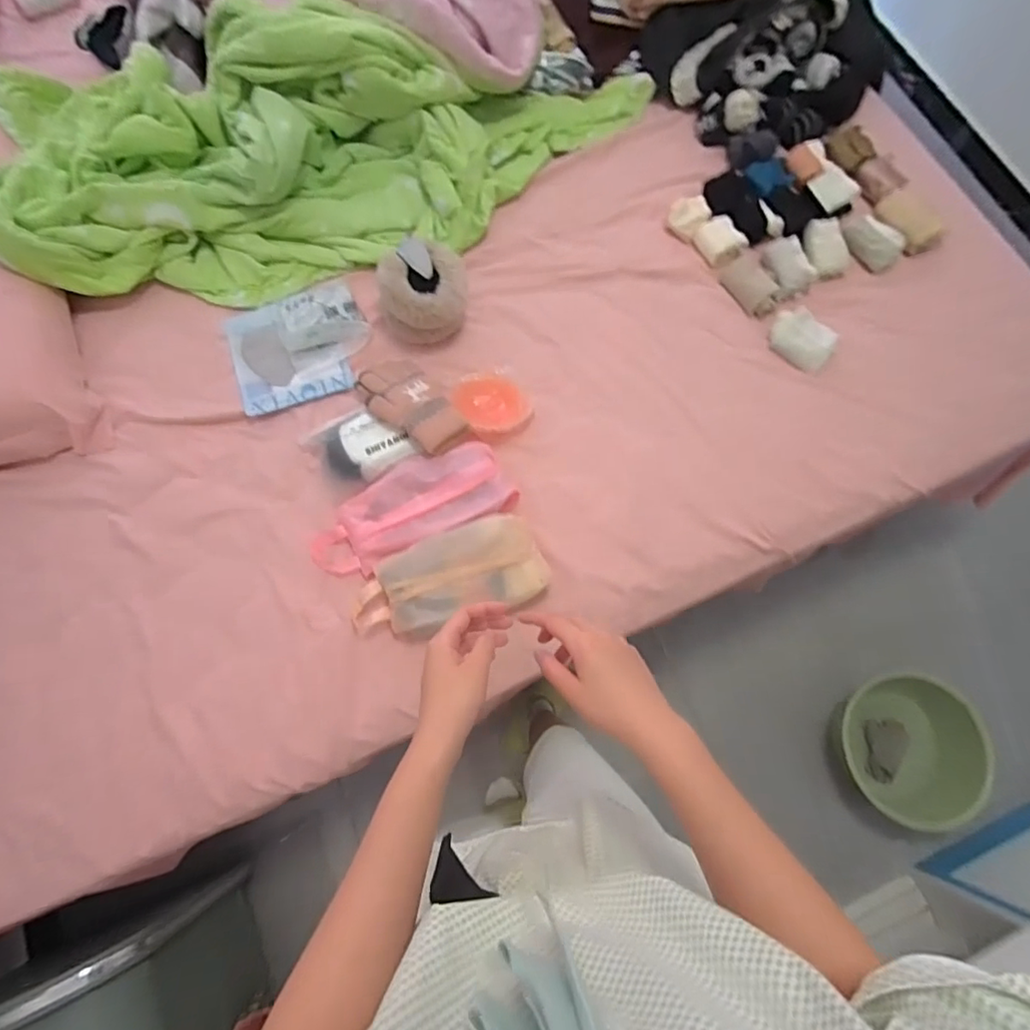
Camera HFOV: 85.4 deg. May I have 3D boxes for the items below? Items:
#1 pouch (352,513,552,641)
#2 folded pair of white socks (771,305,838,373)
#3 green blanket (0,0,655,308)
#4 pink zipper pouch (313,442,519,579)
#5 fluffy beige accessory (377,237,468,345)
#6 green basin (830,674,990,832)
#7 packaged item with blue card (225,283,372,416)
[{"bbox_3d":[-0.095,0.090,0.781,0.284,0.099,0.130,-19,76,-6],"label":"pouch"},{"bbox_3d":[0.471,-0.289,0.917,0.078,0.042,0.113,-42,80,-11],"label":"folded pair of white socks"},{"bbox_3d":[-0.329,-0.615,0.921,1.145,0.190,0.454,-2,75,-1],"label":"green blanket"},{"bbox_3d":[-0.153,-0.005,0.829,0.313,0.066,0.126,-27,77,-8],"label":"pink zipper pouch"},{"bbox_3d":[-0.145,-0.353,0.895,0.137,0.107,0.120,2,75,0],"label":"fluffy beige accessory"},{"bbox_3d":[0.851,0.501,1.222,0.249,0.154,0.304,26,75,7],"label":"green basin"},{"bbox_3d":[-0.359,-0.285,0.930,0.222,0.015,0.198,-18,76,-6],"label":"packaged item with blue card"}]

